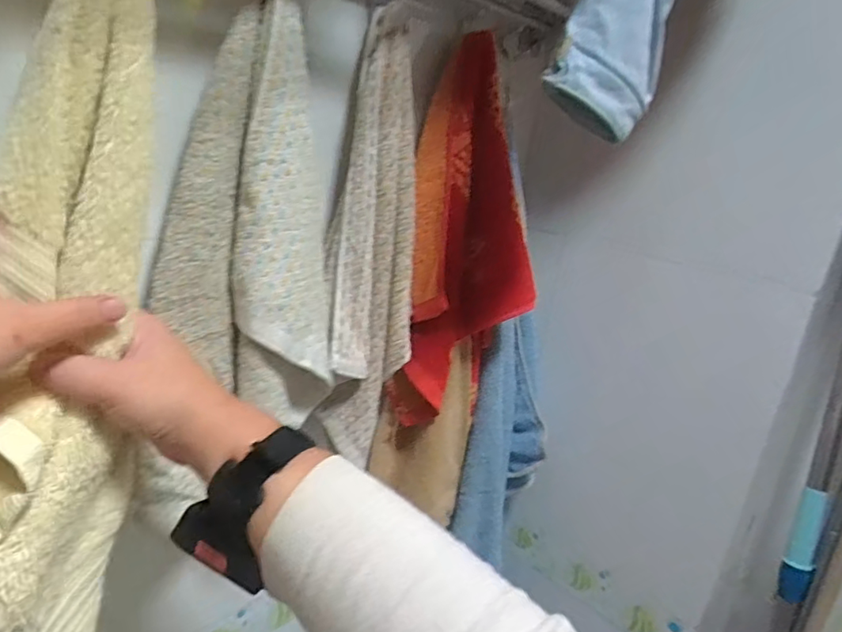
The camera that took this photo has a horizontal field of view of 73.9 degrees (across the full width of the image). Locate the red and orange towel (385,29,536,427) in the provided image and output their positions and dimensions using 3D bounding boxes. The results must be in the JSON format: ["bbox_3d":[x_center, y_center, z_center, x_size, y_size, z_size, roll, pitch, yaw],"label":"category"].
[{"bbox_3d":[0.054,-0.078,0.613,0.138,0.400,0.079,12,18,12],"label":"red and orange towel"}]

